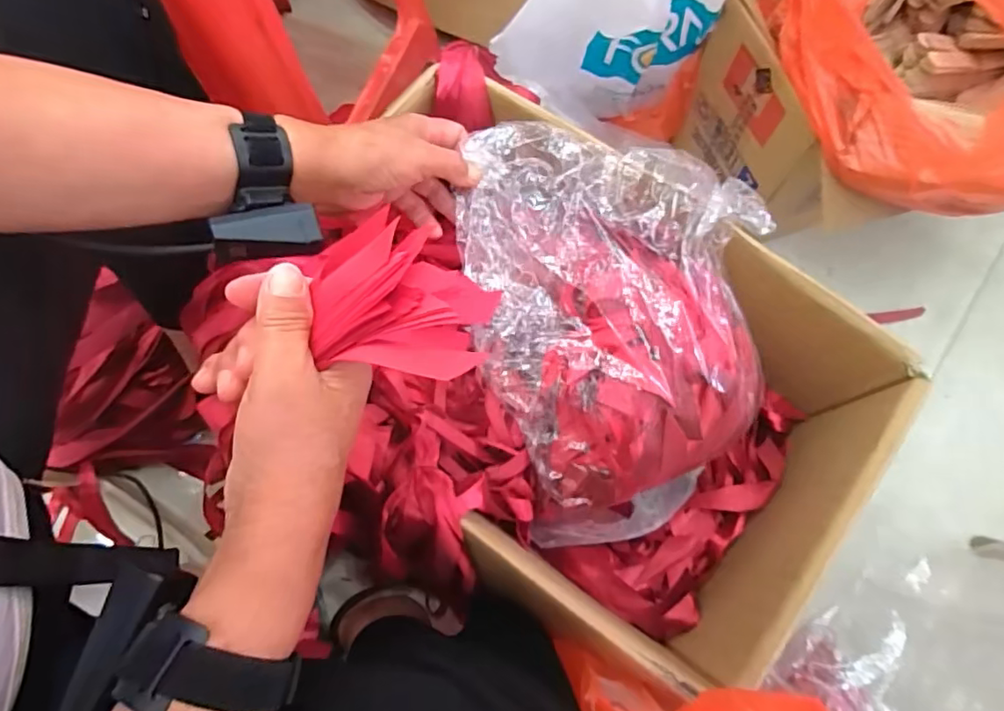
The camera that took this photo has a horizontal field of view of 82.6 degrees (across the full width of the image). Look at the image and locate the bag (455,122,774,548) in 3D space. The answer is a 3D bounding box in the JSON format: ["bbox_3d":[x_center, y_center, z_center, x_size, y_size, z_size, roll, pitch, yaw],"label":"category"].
[{"bbox_3d":[0.095,-0.023,0.487,0.212,0.172,0.326,-13,74,-3],"label":"bag"}]

